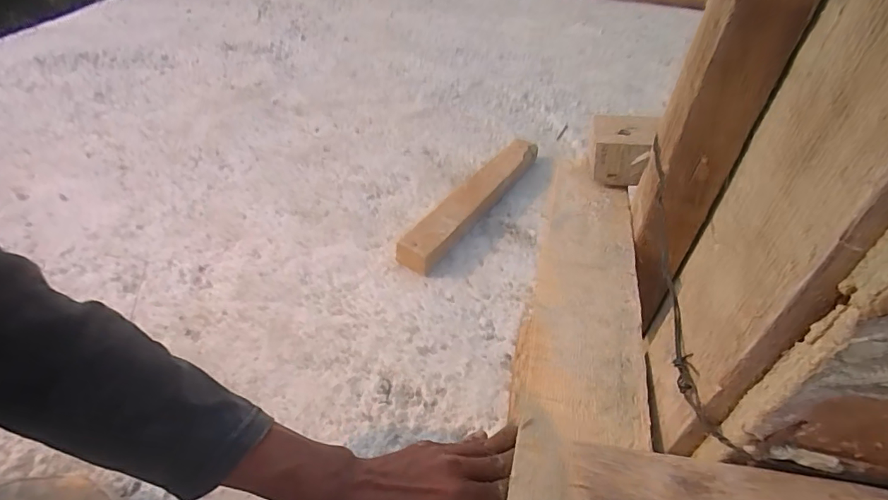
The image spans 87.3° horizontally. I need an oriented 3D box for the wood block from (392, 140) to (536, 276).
[{"bbox_3d":[0.053,-0.087,0.754,0.056,0.048,0.361,25,47,24],"label":"wood block"}]

